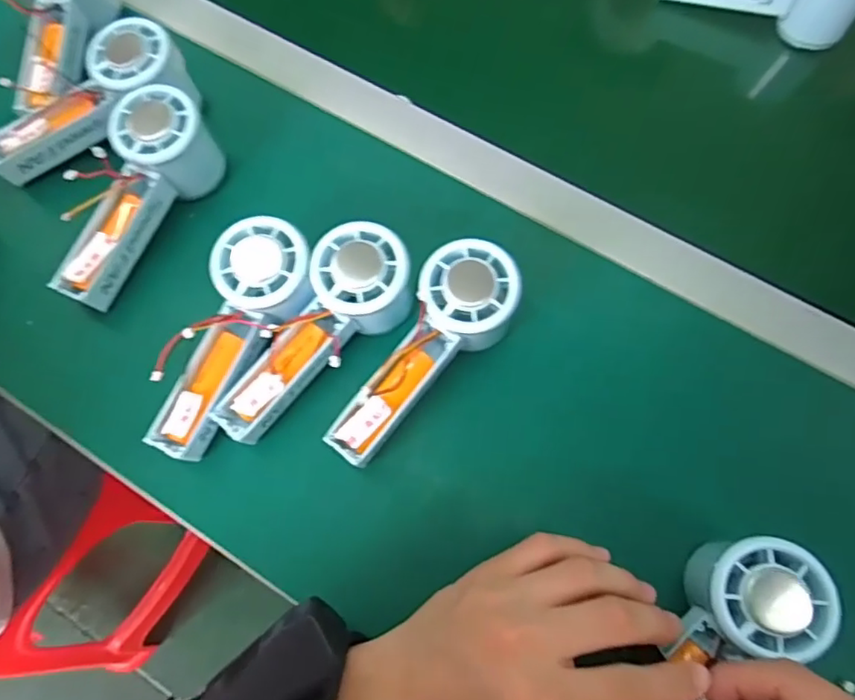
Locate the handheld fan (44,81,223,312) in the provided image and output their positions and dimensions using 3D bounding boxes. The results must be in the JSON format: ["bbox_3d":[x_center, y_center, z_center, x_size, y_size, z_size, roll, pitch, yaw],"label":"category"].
[{"bbox_3d":[-0.201,-0.102,0.391,0.057,0.053,0.147,32,77,10],"label":"handheld fan"}]

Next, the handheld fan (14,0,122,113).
[{"bbox_3d":[-0.278,-0.247,0.436,0.060,0.053,0.143,-5,73,0],"label":"handheld fan"}]

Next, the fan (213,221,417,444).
[{"bbox_3d":[-0.066,-0.006,0.365,0.063,0.050,0.153,40,91,12],"label":"fan"}]

